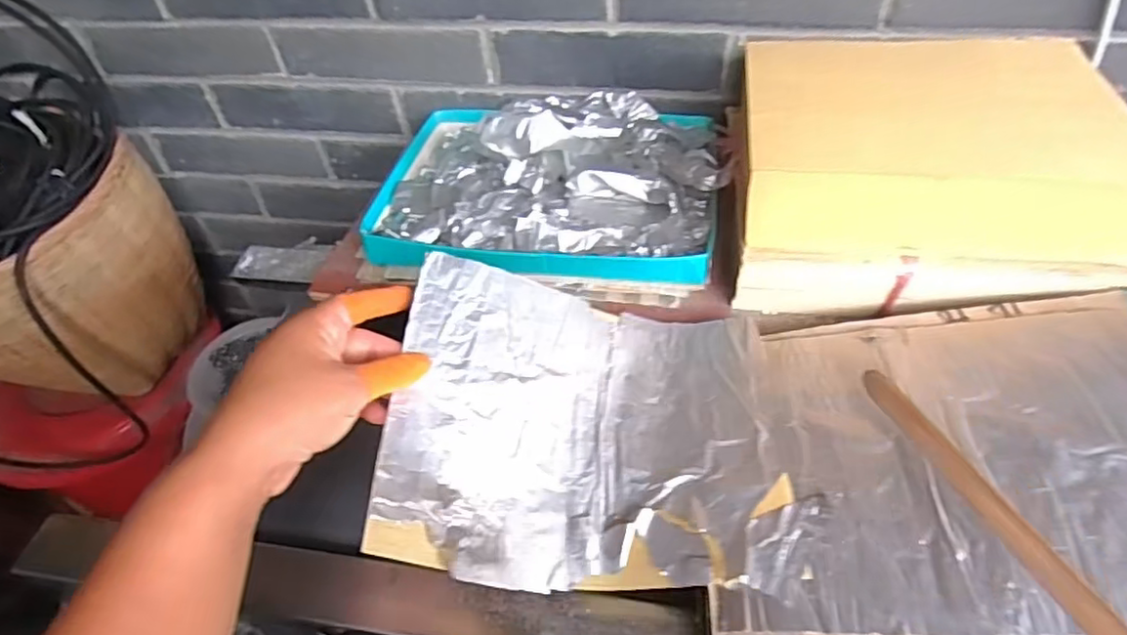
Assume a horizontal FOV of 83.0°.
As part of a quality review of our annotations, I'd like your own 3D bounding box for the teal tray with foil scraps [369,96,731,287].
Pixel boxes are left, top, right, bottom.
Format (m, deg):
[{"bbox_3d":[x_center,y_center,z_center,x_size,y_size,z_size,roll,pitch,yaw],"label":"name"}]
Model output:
[{"bbox_3d":[-0.015,-0.138,0.583,0.306,0.065,0.238,4,49,10],"label":"teal tray with foil scraps"}]

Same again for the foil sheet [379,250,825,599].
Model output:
[{"bbox_3d":[0.023,0.057,0.385,0.233,0.077,0.192,-1,48,5],"label":"foil sheet"}]

